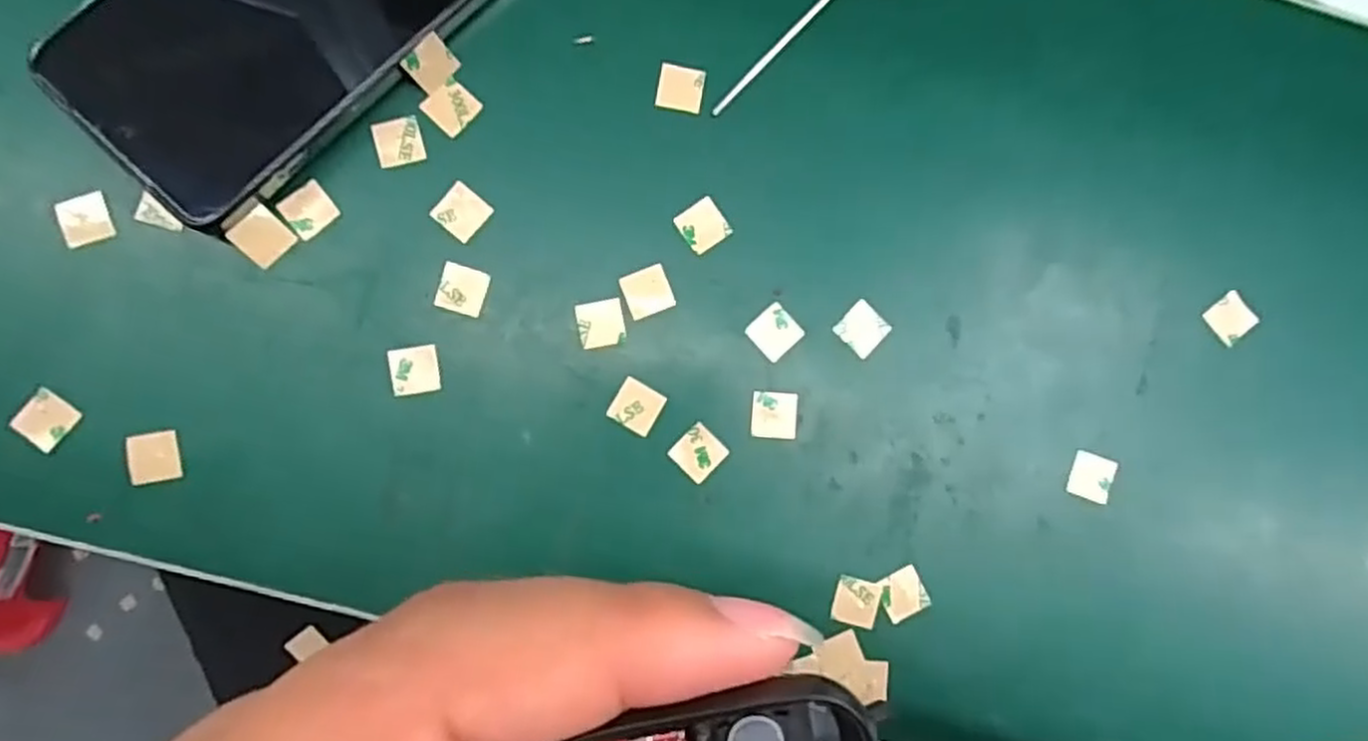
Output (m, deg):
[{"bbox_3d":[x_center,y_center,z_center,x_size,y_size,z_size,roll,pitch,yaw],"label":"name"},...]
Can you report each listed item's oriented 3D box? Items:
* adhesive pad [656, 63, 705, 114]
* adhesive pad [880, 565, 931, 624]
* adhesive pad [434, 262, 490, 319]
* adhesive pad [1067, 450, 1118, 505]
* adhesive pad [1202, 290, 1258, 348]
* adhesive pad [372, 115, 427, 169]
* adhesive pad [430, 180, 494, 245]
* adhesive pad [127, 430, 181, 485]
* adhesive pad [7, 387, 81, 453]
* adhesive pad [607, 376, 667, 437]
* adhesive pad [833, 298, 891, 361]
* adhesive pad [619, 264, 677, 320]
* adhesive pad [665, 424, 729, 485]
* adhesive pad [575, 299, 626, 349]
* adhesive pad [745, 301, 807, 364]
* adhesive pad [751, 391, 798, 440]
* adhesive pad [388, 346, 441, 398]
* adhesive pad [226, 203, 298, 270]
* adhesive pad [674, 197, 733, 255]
[{"bbox_3d":[-0.001,-0.098,0.266,0.015,0.004,0.015,10,87,-3],"label":"adhesive pad"},{"bbox_3d":[0.076,0.077,0.261,0.016,0.004,0.015,-26,89,-6],"label":"adhesive pad"},{"bbox_3d":[-0.074,-0.027,0.255,0.015,0.004,0.016,14,86,-4],"label":"adhesive pad"},{"bbox_3d":[0.144,0.037,0.270,0.016,0.004,0.016,20,86,-3],"label":"adhesive pad"},{"bbox_3d":[0.198,-0.019,0.277,0.015,0.004,0.015,-40,91,-6],"label":"adhesive pad"},{"bbox_3d":[-0.095,-0.076,0.256,0.015,0.004,0.015,-17,98,-13],"label":"adhesive pad"},{"bbox_3d":[-0.074,-0.053,0.256,0.016,0.004,0.015,39,85,-2],"label":"adhesive pad"},{"bbox_3d":[-0.169,0.028,0.243,0.015,0.004,0.016,-9,88,-5],"label":"adhesive pad"},{"bbox_3d":[-0.201,0.016,0.242,0.014,0.004,0.015,40,78,-14],"label":"adhesive pad"},{"bbox_3d":[-0.016,0.012,0.257,0.015,0.004,0.016,31,85,-3],"label":"adhesive pad"},{"bbox_3d":[0.062,-0.014,0.265,0.015,0.004,0.015,44,85,-1],"label":"adhesive pad"},{"bbox_3d":[-0.012,-0.027,0.259,0.016,0.004,0.015,-22,89,-6],"label":"adhesive pad"},{"bbox_3d":[0.005,0.028,0.258,0.015,0.004,0.015,45,85,-1],"label":"adhesive pad"},{"bbox_3d":[-0.028,-0.016,0.257,0.015,0.004,0.015,-10,88,-5],"label":"adhesive pad"},{"bbox_3d":[0.031,-0.013,0.262,0.016,0.004,0.016,-42,91,-6],"label":"adhesive pad"},{"bbox_3d":[0.031,0.015,0.261,0.016,0.004,0.016,5,87,-5],"label":"adhesive pad"},{"bbox_3d":[-0.089,0.000,0.252,0.015,0.004,0.016,-8,88,-5],"label":"adhesive pad"},{"bbox_3d":[-0.136,-0.043,0.248,0.016,0.004,0.016,-48,118,-10],"label":"adhesive pad"},{"bbox_3d":[0.007,-0.050,0.262,0.016,0.004,0.015,-37,90,-6],"label":"adhesive pad"}]

